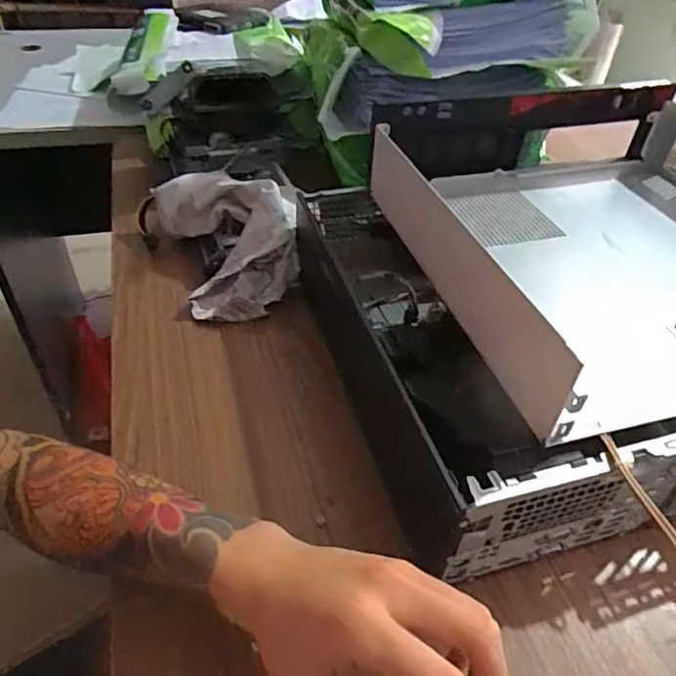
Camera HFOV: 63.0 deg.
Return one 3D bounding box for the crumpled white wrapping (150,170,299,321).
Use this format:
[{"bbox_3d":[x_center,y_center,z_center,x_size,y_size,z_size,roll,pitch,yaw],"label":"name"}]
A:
[{"bbox_3d":[-0.116,-0.119,0.588,0.124,0.078,0.213,-14,44,-20],"label":"crumpled white wrapping"}]

